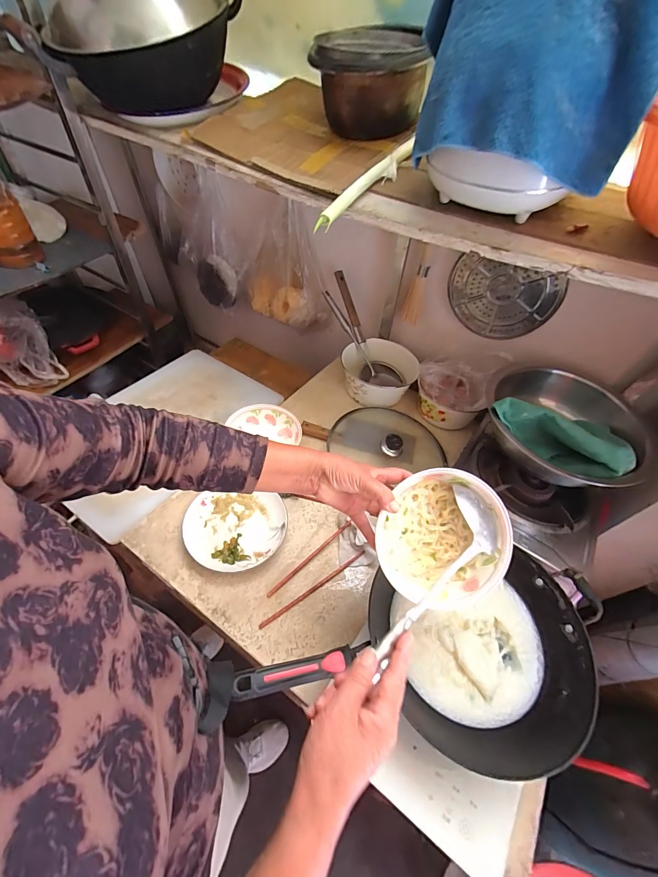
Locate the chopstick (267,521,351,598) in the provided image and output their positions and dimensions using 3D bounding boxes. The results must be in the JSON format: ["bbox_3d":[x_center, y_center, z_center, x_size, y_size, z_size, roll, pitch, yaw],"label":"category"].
[{"bbox_3d":[-0.036,0.233,0.692,0.208,0.013,0.013,-35,65,-26],"label":"chopstick"}]

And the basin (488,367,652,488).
[{"bbox_3d":[0.465,-0.031,0.717,0.248,0.106,0.278,30,57,15],"label":"basin"}]

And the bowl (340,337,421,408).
[{"bbox_3d":[0.142,-0.187,0.996,0.199,0.086,0.196,3,54,-4],"label":"bowl"}]

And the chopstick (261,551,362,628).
[{"bbox_3d":[-0.026,0.277,0.657,0.230,0.013,0.009,-28,62,-23],"label":"chopstick"}]

